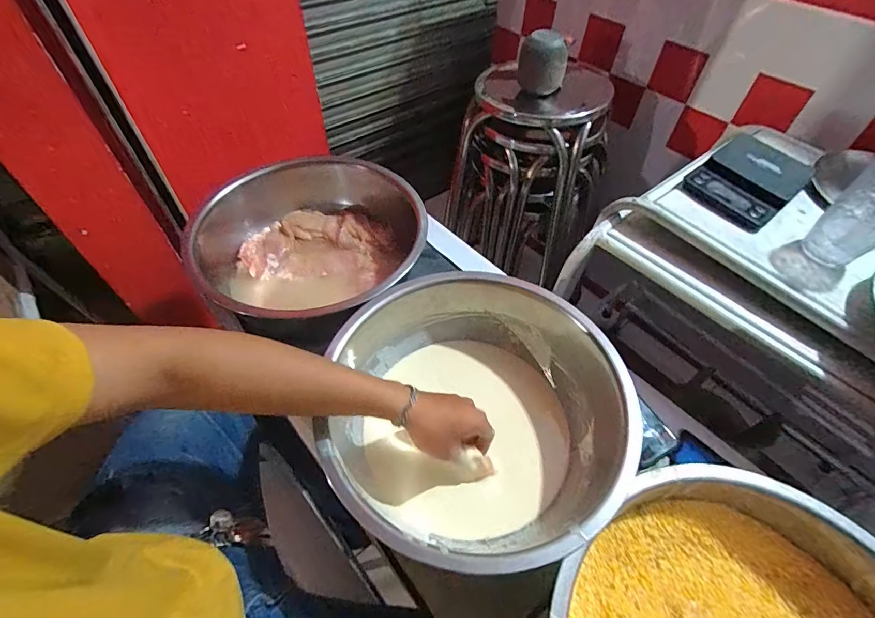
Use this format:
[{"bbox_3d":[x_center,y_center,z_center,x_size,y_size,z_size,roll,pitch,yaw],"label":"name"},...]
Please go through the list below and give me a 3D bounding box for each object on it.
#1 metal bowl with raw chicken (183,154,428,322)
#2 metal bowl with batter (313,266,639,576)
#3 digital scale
[{"bbox_3d":[-0.215,-0.104,0.686,0.330,0.114,0.371,-19,55,-16],"label":"metal bowl with raw chicken"},{"bbox_3d":[0.043,0.129,0.522,0.329,0.126,0.350,1,52,-1],"label":"metal bowl with batter"},{"bbox_3d":[0.475,-0.198,0.629,0.177,0.039,0.124,-32,59,-24],"label":"digital scale"}]

